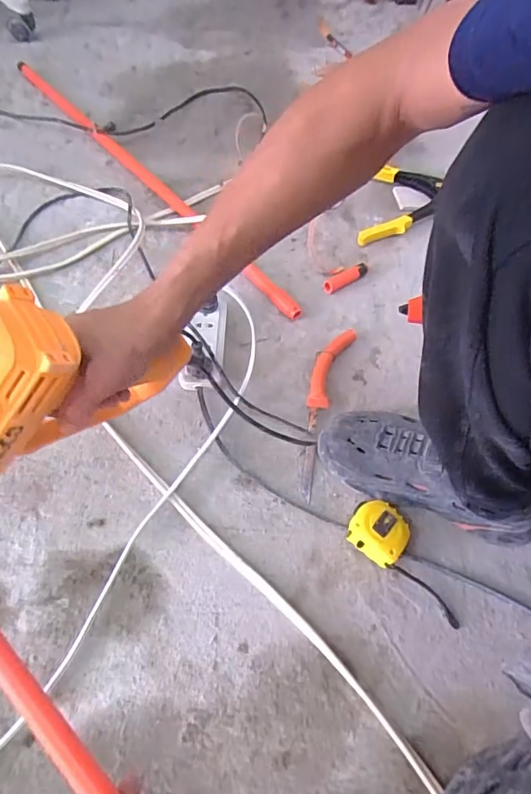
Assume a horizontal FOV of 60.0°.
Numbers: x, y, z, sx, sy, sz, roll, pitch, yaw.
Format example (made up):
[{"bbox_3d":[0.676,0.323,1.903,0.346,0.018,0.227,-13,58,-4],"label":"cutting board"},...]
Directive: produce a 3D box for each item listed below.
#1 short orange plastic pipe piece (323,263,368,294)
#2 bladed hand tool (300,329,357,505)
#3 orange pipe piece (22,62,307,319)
[{"bbox_3d":[0.130,-0.195,0.744,0.083,0.023,0.025,-27,64,-18],"label":"short orange plastic pipe piece"},{"bbox_3d":[0.077,0.008,0.639,0.044,0.017,0.269,16,60,6],"label":"bladed hand tool"},{"bbox_3d":[-0.258,-0.449,0.886,0.025,0.033,0.954,-34,67,-21],"label":"orange pipe piece"}]

